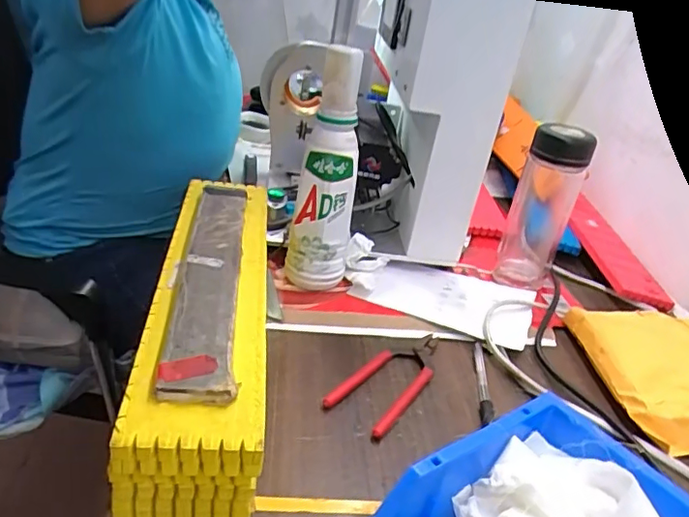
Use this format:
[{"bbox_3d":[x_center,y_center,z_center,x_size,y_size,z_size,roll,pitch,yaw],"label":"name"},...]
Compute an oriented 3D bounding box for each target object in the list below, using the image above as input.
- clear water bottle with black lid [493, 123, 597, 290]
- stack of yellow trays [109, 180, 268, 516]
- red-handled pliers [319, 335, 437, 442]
[{"bbox_3d":[0.228,-0.055,0.640,0.065,0.190,0.055,19,30,15],"label":"clear water bottle with black lid"},{"bbox_3d":[-0.109,0.047,0.457,0.082,0.104,0.333,5,30,-10],"label":"stack of yellow trays"},{"bbox_3d":[0.045,0.105,0.499,0.056,0.011,0.145,25,33,25],"label":"red-handled pliers"}]

